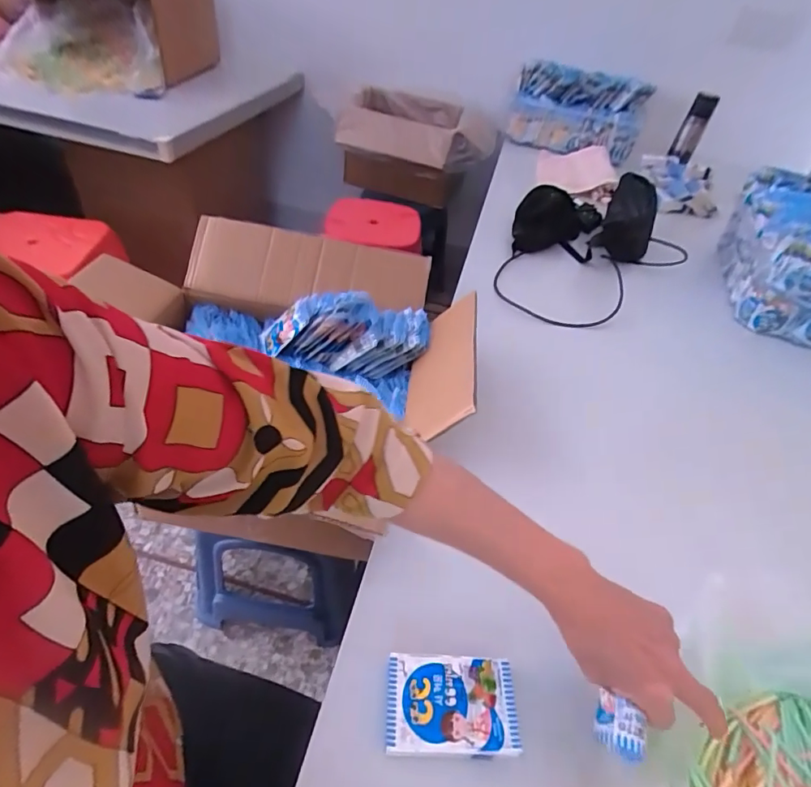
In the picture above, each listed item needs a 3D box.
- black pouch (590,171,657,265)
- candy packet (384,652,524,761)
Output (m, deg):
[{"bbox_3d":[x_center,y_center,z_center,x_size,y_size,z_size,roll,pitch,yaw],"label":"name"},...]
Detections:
[{"bbox_3d":[0.505,-0.394,1.084,0.113,0.090,0.290,26,48,13],"label":"black pouch"},{"bbox_3d":[0.038,0.261,0.403,0.106,0.019,0.070,7,46,-5],"label":"candy packet"}]

